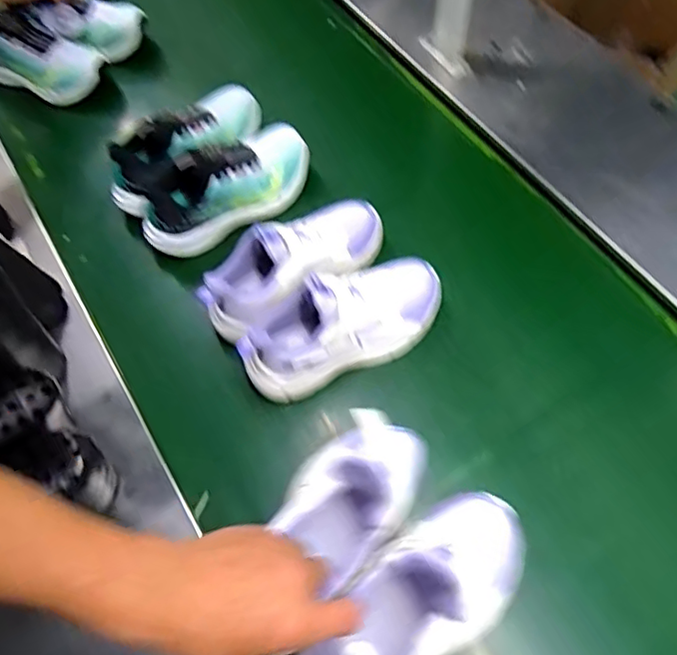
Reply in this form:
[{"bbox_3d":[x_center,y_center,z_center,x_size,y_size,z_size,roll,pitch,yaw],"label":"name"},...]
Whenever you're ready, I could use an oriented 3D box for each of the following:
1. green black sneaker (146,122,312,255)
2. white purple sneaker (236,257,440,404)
[{"bbox_3d":[-0.145,-0.186,0.736,0.224,0.110,0.096,-41,69,-16],"label":"green black sneaker"},{"bbox_3d":[0.007,-0.013,0.626,0.237,0.116,0.088,-23,65,-8],"label":"white purple sneaker"}]

